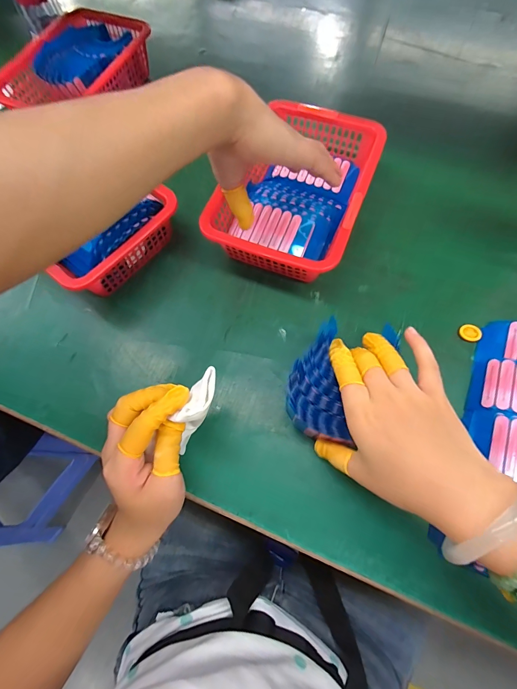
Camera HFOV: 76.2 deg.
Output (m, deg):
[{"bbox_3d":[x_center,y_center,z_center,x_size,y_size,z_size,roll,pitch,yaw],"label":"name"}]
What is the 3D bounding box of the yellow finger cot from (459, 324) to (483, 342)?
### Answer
[{"bbox_3d":[0.231,-0.012,0.359,0.022,0.006,0.020,-1,70,3],"label":"yellow finger cot"}]

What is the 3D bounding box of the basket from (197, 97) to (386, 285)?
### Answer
[{"bbox_3d":[0.050,-0.184,0.401,0.150,0.066,0.216,20,72,10],"label":"basket"}]

